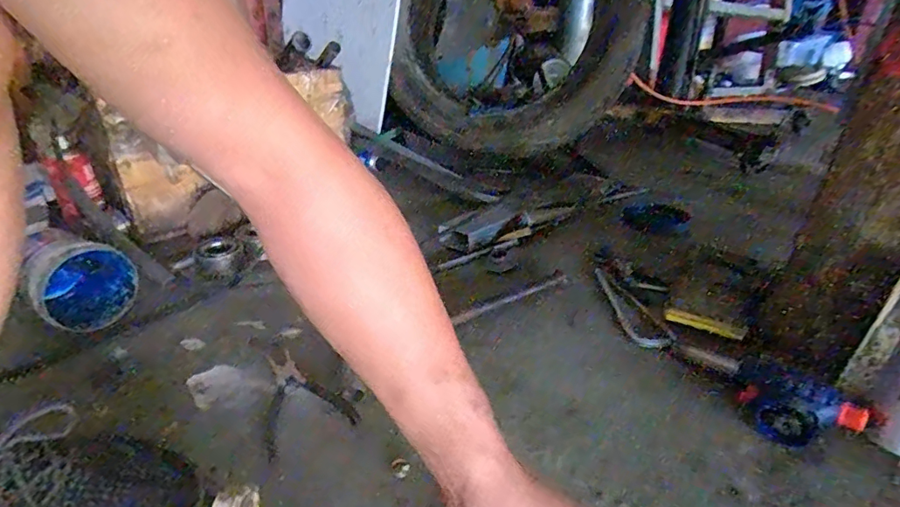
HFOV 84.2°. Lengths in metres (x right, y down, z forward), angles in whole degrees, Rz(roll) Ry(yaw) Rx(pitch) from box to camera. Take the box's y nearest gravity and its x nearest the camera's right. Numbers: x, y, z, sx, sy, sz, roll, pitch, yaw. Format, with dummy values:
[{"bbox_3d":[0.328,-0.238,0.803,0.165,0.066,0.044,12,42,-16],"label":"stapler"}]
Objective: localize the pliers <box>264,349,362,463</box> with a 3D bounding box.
[{"bbox_3d":[-0.168,0.158,0.572,0.096,0.019,0.144,-10,31,-22],"label":"pliers"}]

